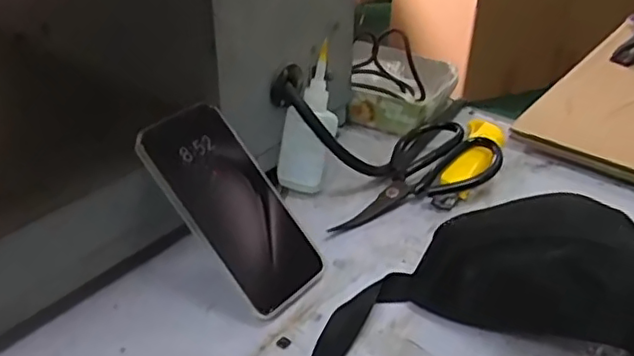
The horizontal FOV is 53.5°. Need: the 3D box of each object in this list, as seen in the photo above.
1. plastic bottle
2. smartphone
[{"bbox_3d":[-0.006,-0.052,0.566,0.047,0.128,0.031,15,7,21],"label":"plastic bottle"},{"bbox_3d":[-0.062,0.021,0.475,0.080,0.011,0.163,-35,88,-41],"label":"smartphone"}]

